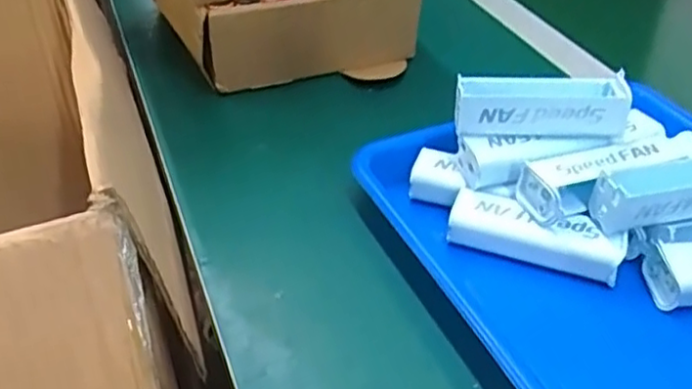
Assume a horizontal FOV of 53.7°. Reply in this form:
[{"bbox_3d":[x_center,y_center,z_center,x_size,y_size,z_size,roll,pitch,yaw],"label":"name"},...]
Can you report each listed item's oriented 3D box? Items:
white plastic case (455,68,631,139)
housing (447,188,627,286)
[{"bbox_3d":[0.119,-0.055,0.421,0.100,0.038,0.024,3,40,3],"label":"white plastic case"},{"bbox_3d":[0.113,0.024,0.409,0.098,0.024,0.028,15,41,16],"label":"housing"}]

